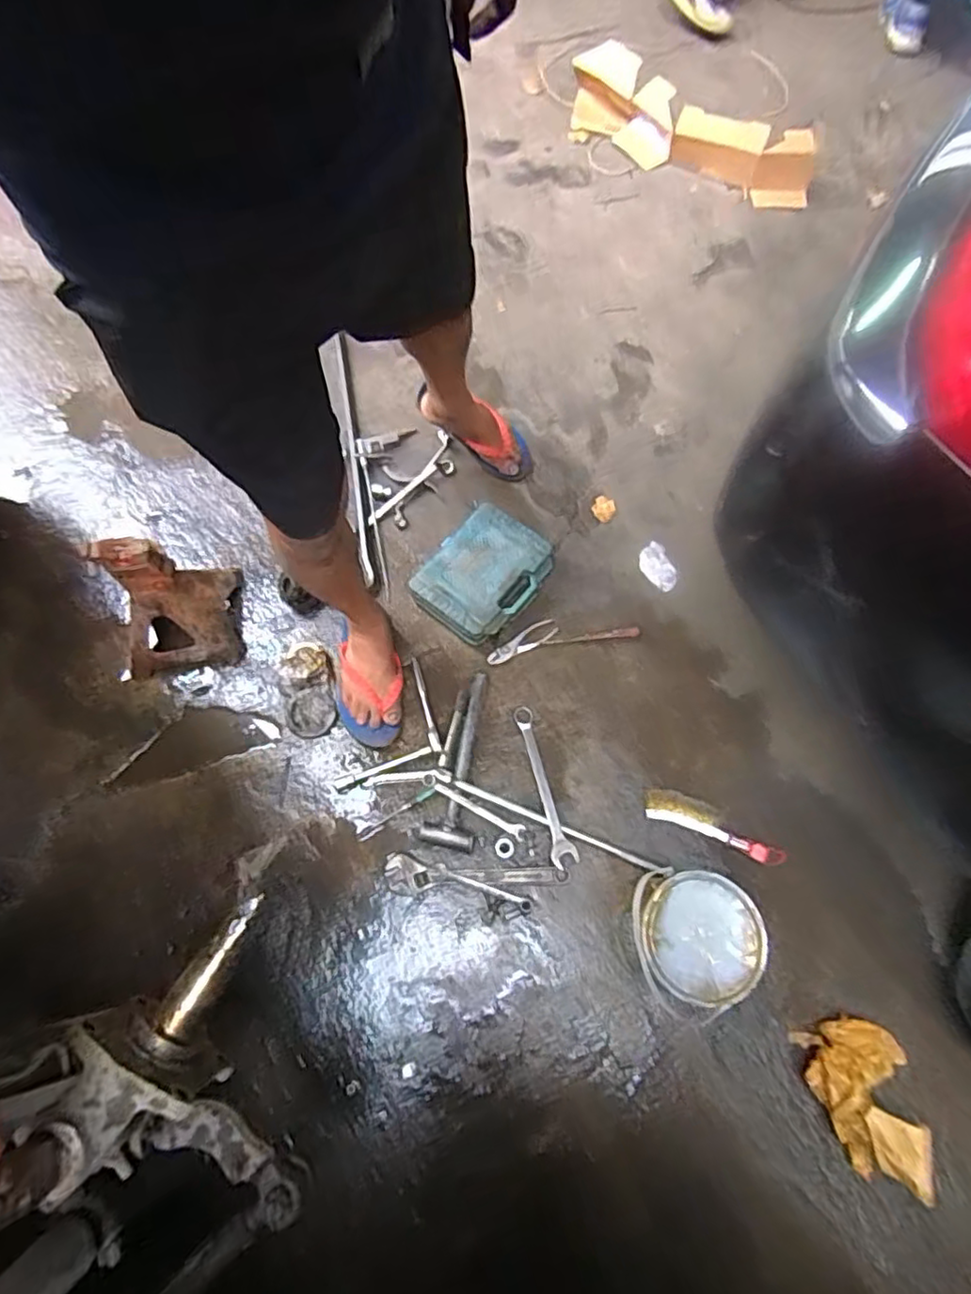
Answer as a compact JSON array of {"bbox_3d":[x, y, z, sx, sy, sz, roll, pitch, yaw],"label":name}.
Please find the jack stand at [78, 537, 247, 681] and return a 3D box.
[{"bbox_3d":[-0.546,-0.081,1.086,0.193,0.248,0.181,-10,71,-5],"label":"jack stand"}]

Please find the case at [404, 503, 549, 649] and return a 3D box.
[{"bbox_3d":[-0.003,-0.138,1.227,0.189,0.057,0.241,37,74,11],"label":"case"}]

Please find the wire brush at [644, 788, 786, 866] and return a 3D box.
[{"bbox_3d":[0.385,0.298,1.096,0.235,0.018,0.054,21,71,6],"label":"wire brush"}]

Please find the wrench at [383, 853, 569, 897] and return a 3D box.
[{"bbox_3d":[-0.017,0.377,1.057,0.293,0.019,0.058,3,70,0],"label":"wrench"}]

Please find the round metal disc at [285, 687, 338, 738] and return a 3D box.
[{"bbox_3d":[-0.308,0.116,1.150,0.085,0.011,0.084,0,70,-1],"label":"round metal disc"}]

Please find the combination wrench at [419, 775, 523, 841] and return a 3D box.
[{"bbox_3d":[-0.022,0.267,1.089,0.188,0.013,0.025,27,72,8],"label":"combination wrench"}]

